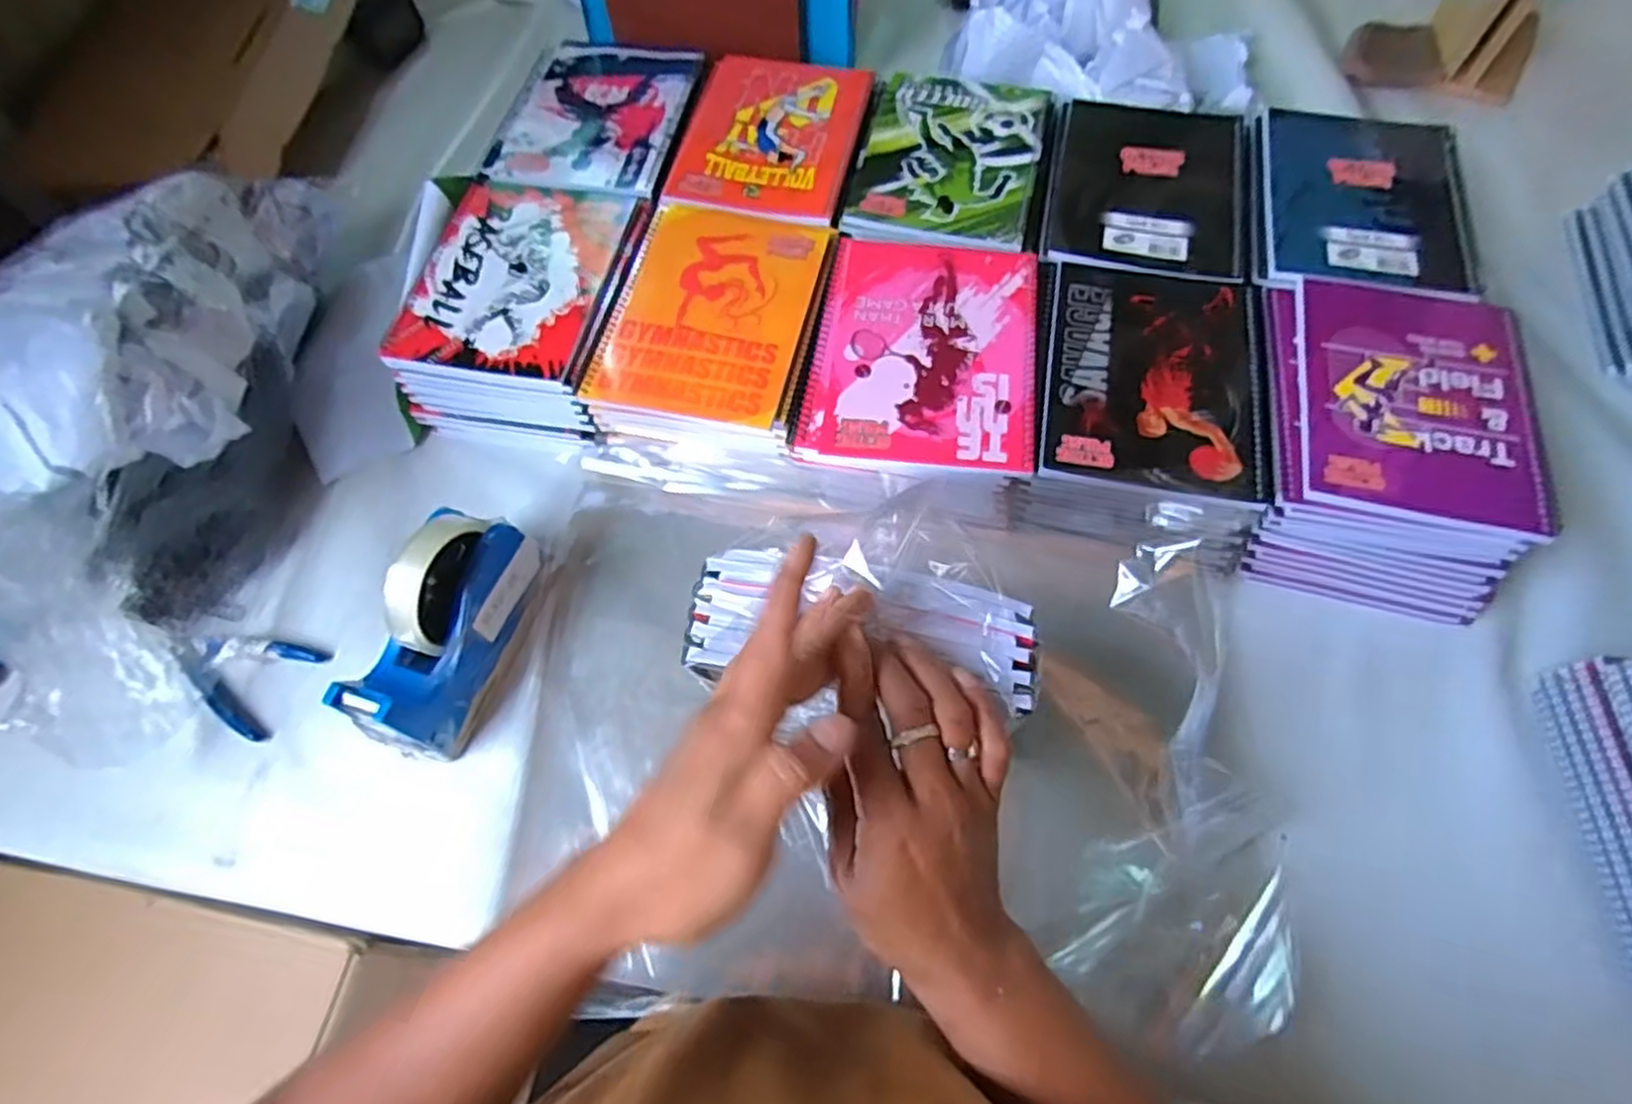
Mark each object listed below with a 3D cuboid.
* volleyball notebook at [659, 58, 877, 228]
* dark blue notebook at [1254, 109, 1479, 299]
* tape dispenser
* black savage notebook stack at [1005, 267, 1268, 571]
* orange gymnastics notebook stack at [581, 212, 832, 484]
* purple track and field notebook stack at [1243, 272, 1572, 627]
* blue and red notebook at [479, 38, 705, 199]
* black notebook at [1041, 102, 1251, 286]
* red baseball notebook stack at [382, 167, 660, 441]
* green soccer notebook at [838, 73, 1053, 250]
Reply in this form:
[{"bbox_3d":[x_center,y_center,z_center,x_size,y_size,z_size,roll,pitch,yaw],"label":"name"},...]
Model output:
[{"bbox_3d":[-0.038,-0.375,0.660,0.153,0.011,0.210,11,67,7],"label":"volleyball notebook"},{"bbox_3d":[0.443,-0.290,0.598,0.165,0.007,0.194,9,66,6],"label":"dark blue notebook"},{"bbox_3d":[-0.252,0.049,0.497,0.055,0.101,0.155,15,67,10],"label":"tape dispenser"},{"bbox_3d":[0.241,-0.111,0.559,0.178,0.072,0.215,12,67,9],"label":"black savage notebook stack"},{"bbox_3d":[-0.079,-0.169,0.598,0.163,0.079,0.219,13,67,10],"label":"orange gymnastics notebook stack"},{"bbox_3d":[0.408,-0.086,0.535,0.169,0.071,0.234,11,67,9],"label":"purple track and field notebook stack"},{"bbox_3d":[-0.199,-0.404,0.675,0.157,0.012,0.207,10,67,7],"label":"blue and red notebook"},{"bbox_3d":[0.284,-0.315,0.617,0.153,0.011,0.213,12,67,8],"label":"black notebook"},{"bbox_3d":[-0.237,-0.203,0.619,0.157,0.079,0.217,9,66,8],"label":"red baseball notebook stack"},{"bbox_3d":[0.115,-0.341,0.634,0.150,0.006,0.209,12,67,8],"label":"green soccer notebook"}]

